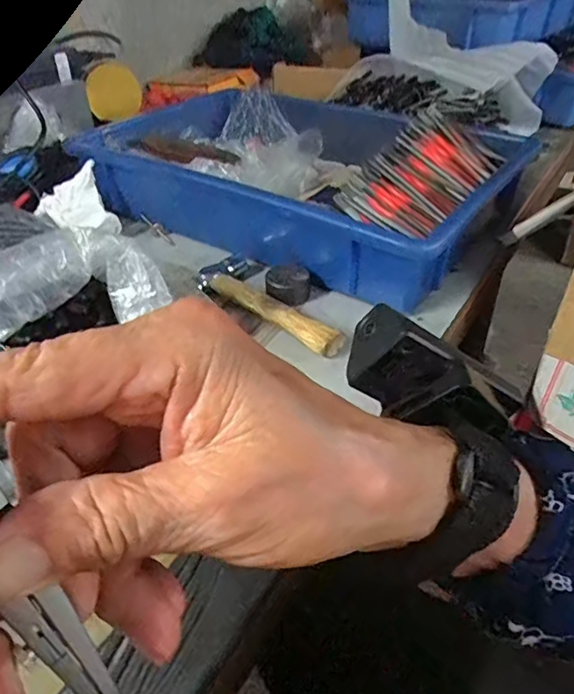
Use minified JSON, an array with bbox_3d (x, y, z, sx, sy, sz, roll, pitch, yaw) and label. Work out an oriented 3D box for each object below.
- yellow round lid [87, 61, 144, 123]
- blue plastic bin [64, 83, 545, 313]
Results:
[{"bbox_3d":[-0.224,-0.330,0.709,0.068,0.063,0.007,-26,32,-11],"label":"yellow round lid"},{"bbox_3d":[0.003,-0.189,0.590,0.413,0.084,0.273,24,44,28],"label":"blue plastic bin"}]

